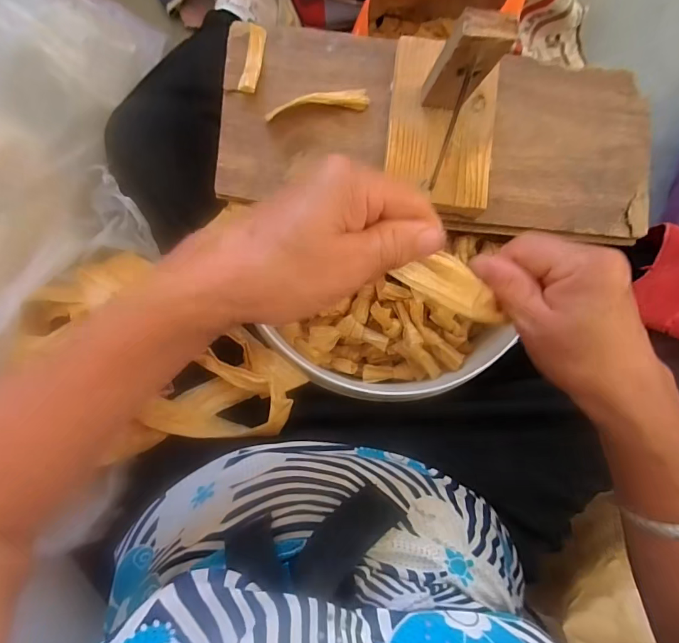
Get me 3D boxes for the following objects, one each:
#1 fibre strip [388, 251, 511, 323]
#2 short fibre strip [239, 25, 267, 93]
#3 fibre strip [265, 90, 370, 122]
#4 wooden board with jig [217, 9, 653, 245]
[{"bbox_3d":[0.068,-0.018,0.236,0.075,0.004,0.026,24,101,-22],"label":"fibre strip"},{"bbox_3d":[-0.074,-0.226,0.357,0.015,0.008,0.062,10,87,-4],"label":"short fibre strip"},{"bbox_3d":[-0.018,-0.187,0.355,0.089,0.014,0.018,-10,89,-5],"label":"fibre strip"},{"bbox_3d":[0.095,-0.165,0.315,0.381,0.128,0.163,6,88,-5],"label":"wooden board with jig"}]

